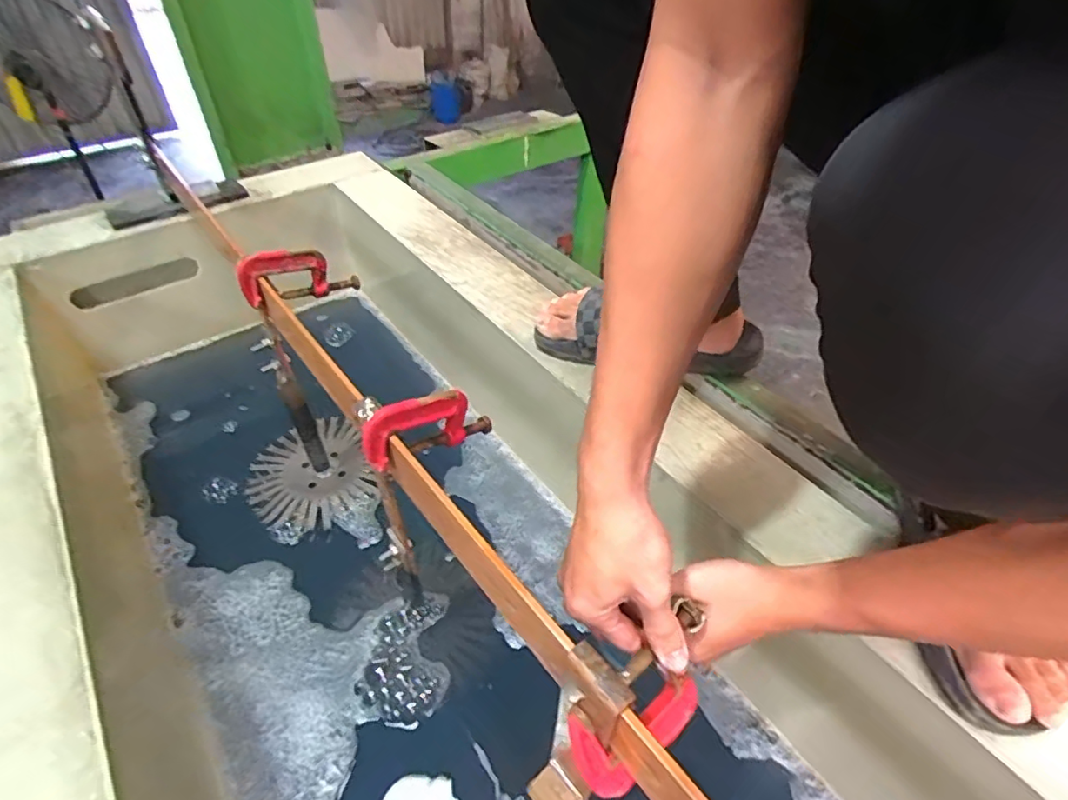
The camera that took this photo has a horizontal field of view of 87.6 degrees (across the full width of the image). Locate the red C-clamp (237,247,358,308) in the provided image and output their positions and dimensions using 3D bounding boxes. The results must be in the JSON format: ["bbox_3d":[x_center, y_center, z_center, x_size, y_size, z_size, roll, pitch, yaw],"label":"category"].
[{"bbox_3d":[-0.259,-0.132,0.618,0.018,0.068,0.138,36,25,29],"label":"red C-clamp"}]

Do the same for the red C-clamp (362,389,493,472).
[{"bbox_3d":[-0.082,0.018,0.462,0.125,0.060,0.019,-17,44,-39],"label":"red C-clamp"}]

